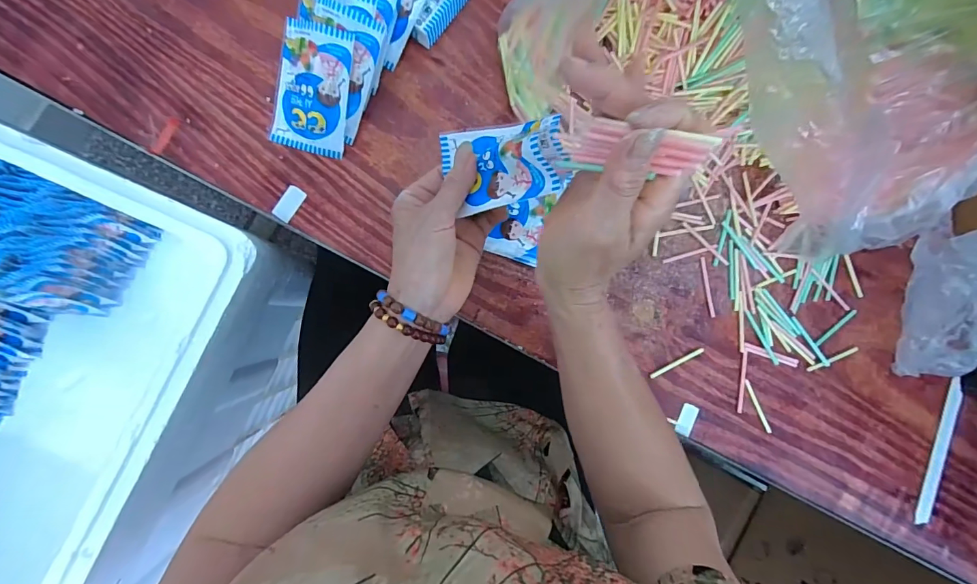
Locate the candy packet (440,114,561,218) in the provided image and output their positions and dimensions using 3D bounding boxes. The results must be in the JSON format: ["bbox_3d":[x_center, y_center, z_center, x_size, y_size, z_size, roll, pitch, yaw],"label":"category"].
[{"bbox_3d":[0.007,-0.084,0.292,0.013,0.110,0.054,-23,115,-36],"label":"candy packet"}]

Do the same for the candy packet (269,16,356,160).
[{"bbox_3d":[-0.156,-0.179,0.377,0.064,0.009,0.104,16,108,3],"label":"candy packet"}]

